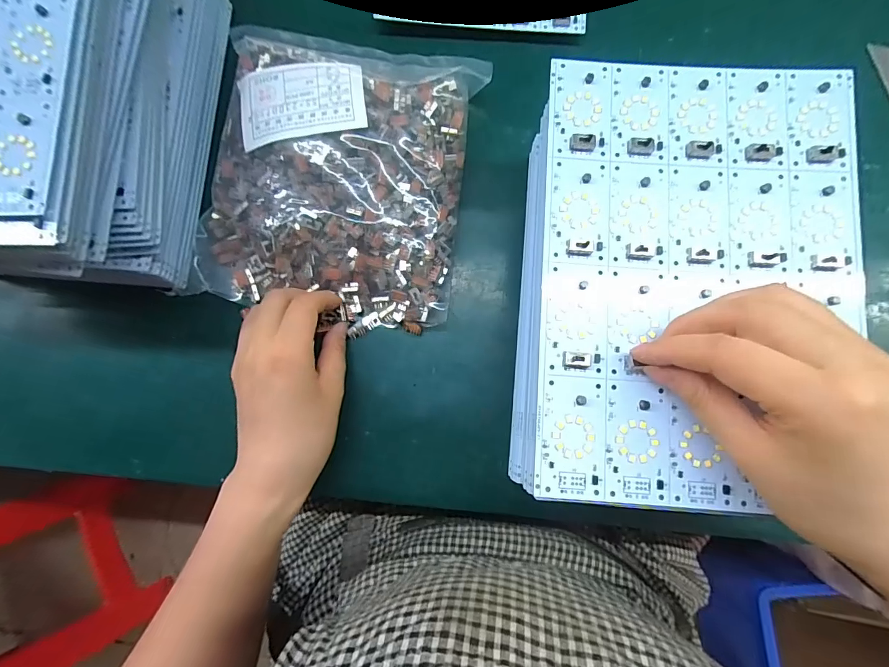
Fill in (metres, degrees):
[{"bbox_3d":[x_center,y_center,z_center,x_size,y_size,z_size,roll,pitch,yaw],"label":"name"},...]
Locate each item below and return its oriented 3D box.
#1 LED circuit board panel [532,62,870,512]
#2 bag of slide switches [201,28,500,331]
[{"bbox_3d":[0.135,-0.031,0.219,0.160,0.005,0.236,4,83,2],"label":"LED circuit board panel"},{"bbox_3d":[-0.075,-0.114,0.293,0.181,0.044,0.198,13,83,3],"label":"bag of slide switches"}]

